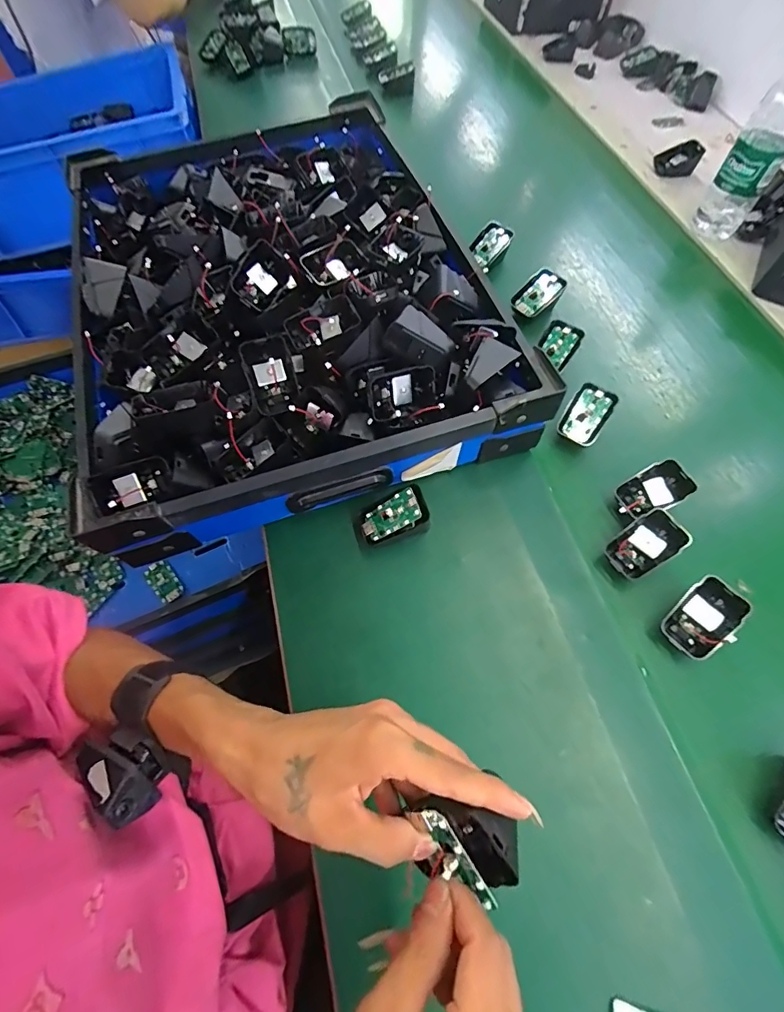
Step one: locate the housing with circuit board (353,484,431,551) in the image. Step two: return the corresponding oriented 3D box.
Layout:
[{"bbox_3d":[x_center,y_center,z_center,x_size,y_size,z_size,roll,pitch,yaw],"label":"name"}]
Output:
[{"bbox_3d":[-0.001,0.010,0.439,0.069,0.042,0.038,-14,63,-9],"label":"housing with circuit board"}]

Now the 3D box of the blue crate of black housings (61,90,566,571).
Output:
[{"bbox_3d":[-0.144,-0.283,0.541,0.442,0.118,0.606,-16,63,-9],"label":"blue crate of black housings"}]

